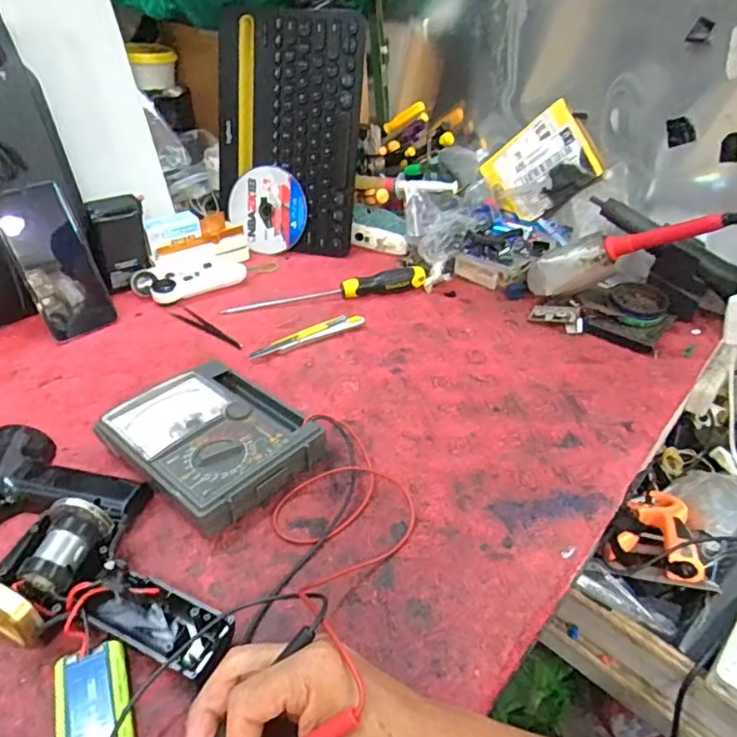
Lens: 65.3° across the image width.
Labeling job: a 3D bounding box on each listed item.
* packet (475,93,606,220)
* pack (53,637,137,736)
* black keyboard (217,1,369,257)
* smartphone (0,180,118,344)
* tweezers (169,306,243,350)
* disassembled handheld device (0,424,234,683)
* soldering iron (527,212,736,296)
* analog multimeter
[{"bbox_3d":[0.219,-0.263,0.745,0.020,0.131,0.111,-12,75,-47],"label":"packet"},{"bbox_3d":[-0.147,0.187,0.309,0.036,0.022,0.070,-14,39,-21],"label":"pack"},{"bbox_3d":[-0.104,-0.307,0.752,0.192,0.290,0.016,10,19,11],"label":"black keyboard"},{"bbox_3d":[-0.332,-0.113,0.614,0.073,0.159,0.015,-32,21,-37],"label":"smartphone"},{"bbox_3d":[-0.180,-0.045,0.642,0.120,0.004,0.021,30,44,33],"label":"tweezers"},{"bbox_3d":[-0.204,0.113,0.391,0.117,0.044,0.275,-29,46,-35],"label":"disassembled handheld device"},{"bbox_3d":[0.270,-0.123,0.598,0.229,0.050,0.042,-16,19,42],"label":"soldering iron"},{"bbox_3d":[-0.130,0.058,0.475,0.152,0.037,0.124,29,44,32],"label":"analog multimeter"}]

